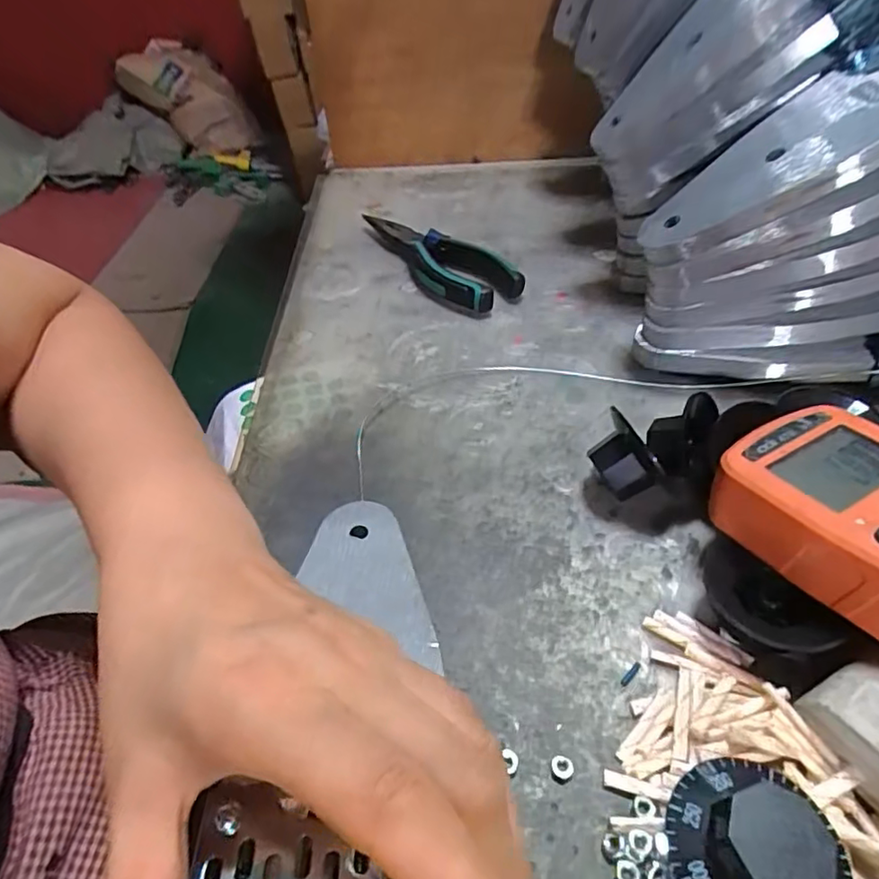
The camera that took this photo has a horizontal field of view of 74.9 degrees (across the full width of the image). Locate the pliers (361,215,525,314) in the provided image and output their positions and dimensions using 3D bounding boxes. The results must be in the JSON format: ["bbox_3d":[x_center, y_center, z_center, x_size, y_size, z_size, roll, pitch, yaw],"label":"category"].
[{"bbox_3d":[-0.006,-0.131,0.414,0.045,0.019,0.142,-34,53,-26],"label":"pliers"}]

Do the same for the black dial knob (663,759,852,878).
[{"bbox_3d":[0.088,0.116,0.160,0.041,0.026,0.047,-19,47,-14],"label":"black dial knob"}]

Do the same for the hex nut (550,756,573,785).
[{"bbox_3d":[0.041,0.110,0.191,0.007,0.004,0.007,12,48,16],"label":"hex nut"}]

